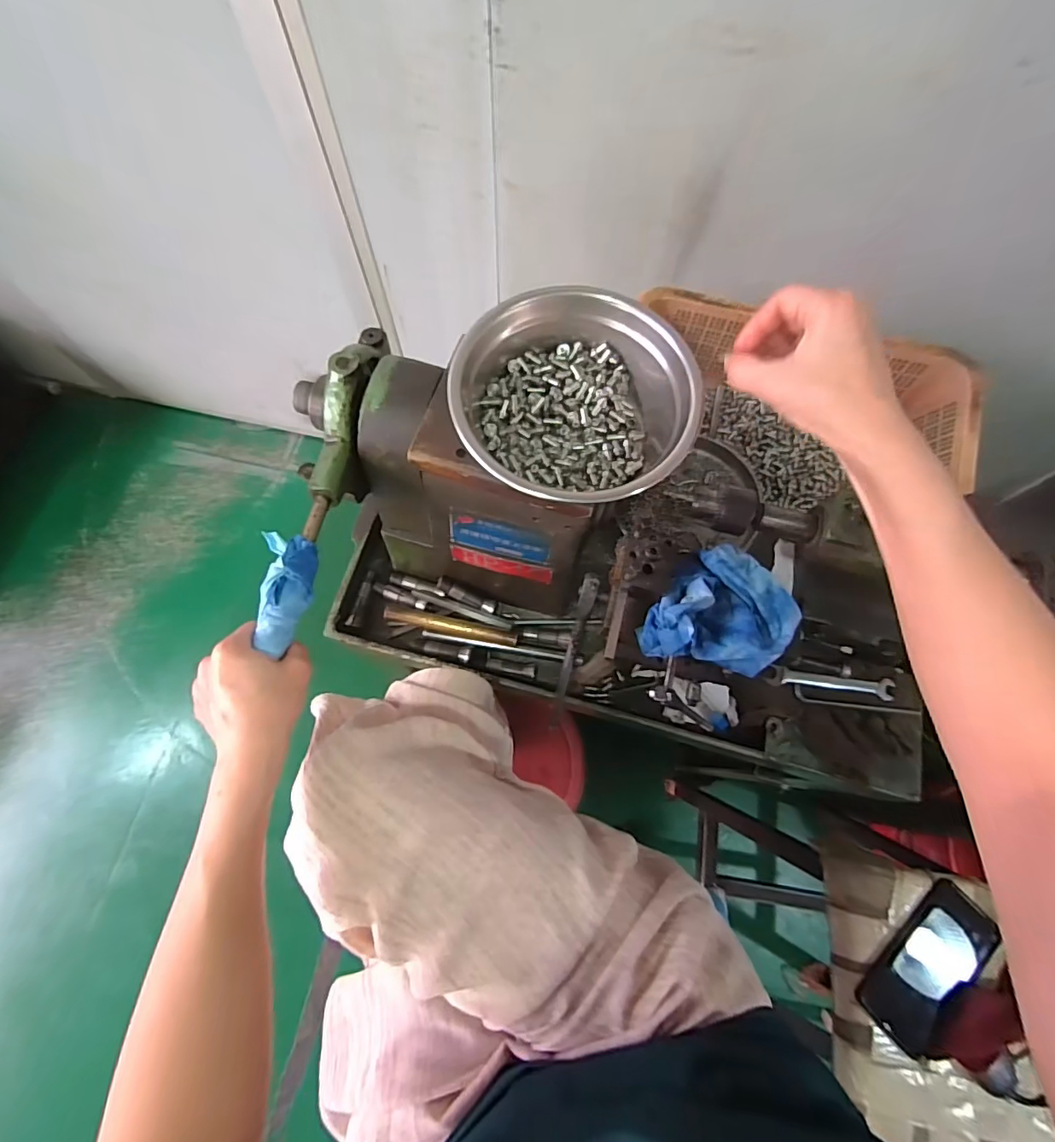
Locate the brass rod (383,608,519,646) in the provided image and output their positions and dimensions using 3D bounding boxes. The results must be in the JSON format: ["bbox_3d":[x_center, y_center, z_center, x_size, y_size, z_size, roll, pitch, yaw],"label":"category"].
[{"bbox_3d":[-0.091,0.067,0.623,0.158,0.015,0.018,11,72,2],"label":"brass rod"}]

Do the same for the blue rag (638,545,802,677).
[{"bbox_3d":[0.160,0.041,0.420,0.099,0.040,0.114,41,75,11],"label":"blue rag"}]

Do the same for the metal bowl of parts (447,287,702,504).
[{"bbox_3d":[0.032,-0.128,0.384,0.170,0.056,0.157,1,72,-2],"label":"metal bowl of parts"}]

